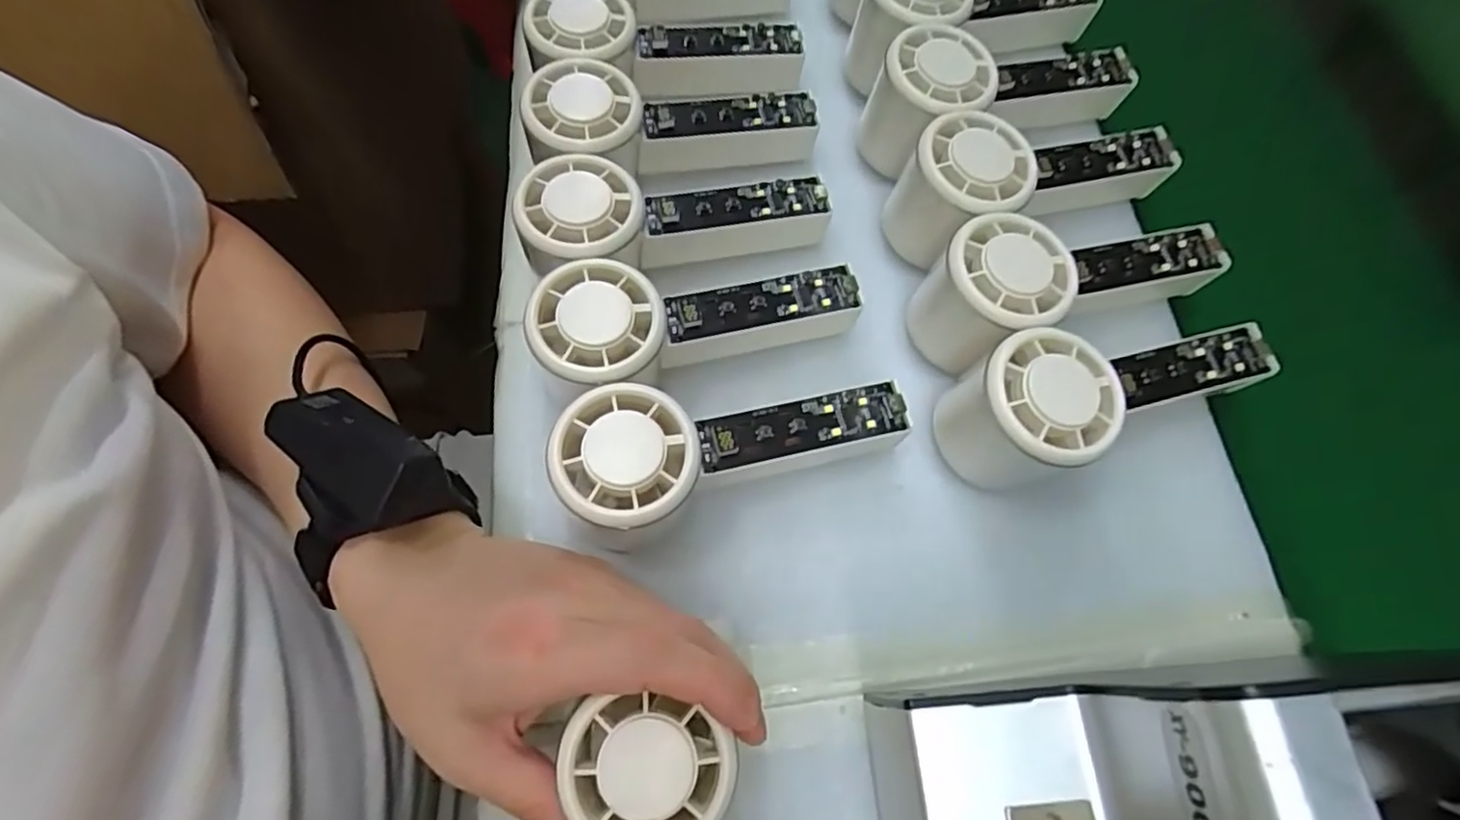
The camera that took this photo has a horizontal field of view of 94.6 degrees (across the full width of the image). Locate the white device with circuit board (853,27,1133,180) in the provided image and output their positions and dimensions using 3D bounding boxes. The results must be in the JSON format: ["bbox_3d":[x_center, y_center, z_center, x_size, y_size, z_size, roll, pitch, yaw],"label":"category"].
[{"bbox_3d":[0.145,-0.176,0.360,0.149,0.055,0.055,-23,69,-9],"label":"white device with circuit board"}]

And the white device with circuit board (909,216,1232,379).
[{"bbox_3d":[0.162,-0.067,0.316,0.147,0.055,0.052,-22,69,-9],"label":"white device with circuit board"}]

